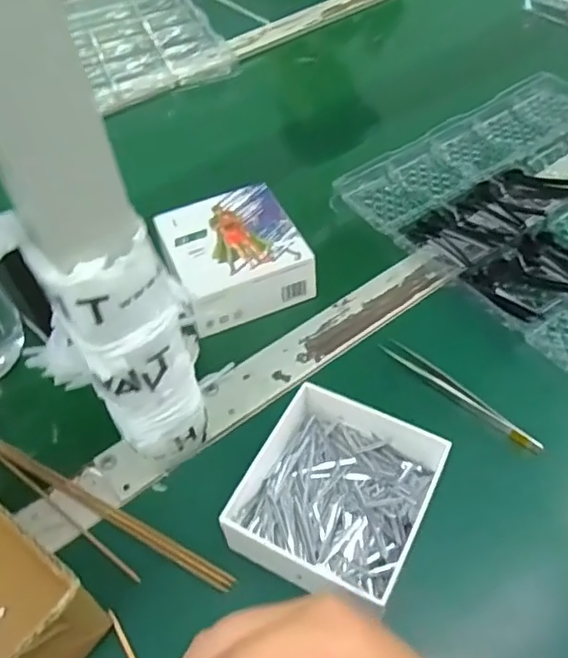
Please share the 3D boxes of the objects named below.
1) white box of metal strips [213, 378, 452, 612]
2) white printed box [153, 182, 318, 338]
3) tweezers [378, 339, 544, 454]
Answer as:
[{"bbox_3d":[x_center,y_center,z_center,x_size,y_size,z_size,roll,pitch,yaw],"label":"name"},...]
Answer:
[{"bbox_3d":[0.030,0.100,0.352,0.101,0.037,0.109,22,56,21],"label":"white box of metal strips"},{"bbox_3d":[-0.041,-0.062,0.497,0.102,0.045,0.108,-20,52,-12],"label":"white printed box"},{"bbox_3d":[0.123,0.045,0.418,0.014,0.007,0.125,-38,57,-24],"label":"tweezers"}]

